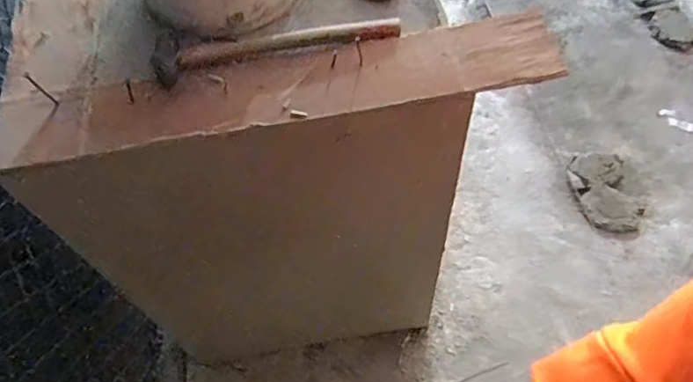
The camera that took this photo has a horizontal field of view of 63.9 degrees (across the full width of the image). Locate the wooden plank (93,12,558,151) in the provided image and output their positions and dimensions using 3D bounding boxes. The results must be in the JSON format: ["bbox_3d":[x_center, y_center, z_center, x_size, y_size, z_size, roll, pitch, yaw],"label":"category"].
[{"bbox_3d":[-0.025,-0.135,0.655,0.542,0.017,0.113,-9,56,-2],"label":"wooden plank"}]

